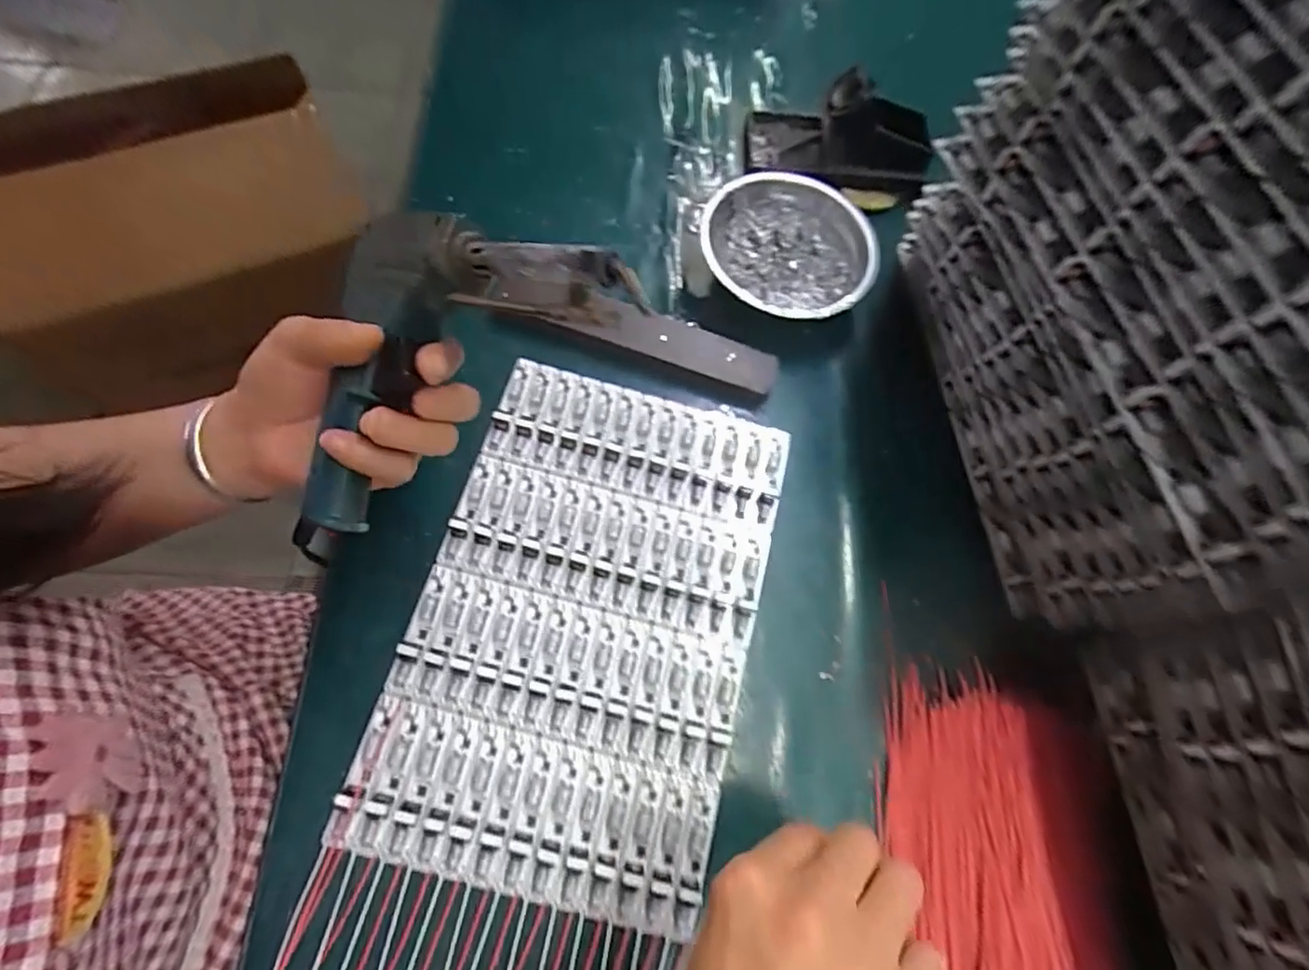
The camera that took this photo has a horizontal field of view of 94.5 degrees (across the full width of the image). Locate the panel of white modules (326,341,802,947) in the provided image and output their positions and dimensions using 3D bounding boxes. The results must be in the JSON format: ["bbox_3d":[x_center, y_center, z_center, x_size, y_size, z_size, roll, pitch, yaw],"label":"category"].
[{"bbox_3d":[-0.038,0.072,0.355,0.190,0.013,0.296,15,69,3],"label":"panel of white modules"}]

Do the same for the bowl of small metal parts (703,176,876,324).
[{"bbox_3d":[0.097,-0.173,0.441,0.120,0.030,0.120,1,69,-2],"label":"bowl of small metal parts"}]

